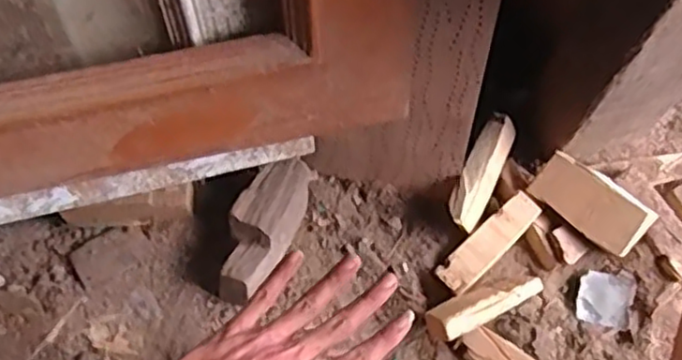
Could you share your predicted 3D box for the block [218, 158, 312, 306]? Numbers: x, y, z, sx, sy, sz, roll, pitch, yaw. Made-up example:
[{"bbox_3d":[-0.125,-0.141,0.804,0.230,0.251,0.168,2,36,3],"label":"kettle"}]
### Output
[{"bbox_3d":[-0.082,0.053,0.726,0.060,0.065,0.159,21,68,8],"label":"block"}]

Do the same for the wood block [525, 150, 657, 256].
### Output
[{"bbox_3d":[0.261,0.024,0.718,0.121,0.021,0.061,40,109,12],"label":"wood block"}]

